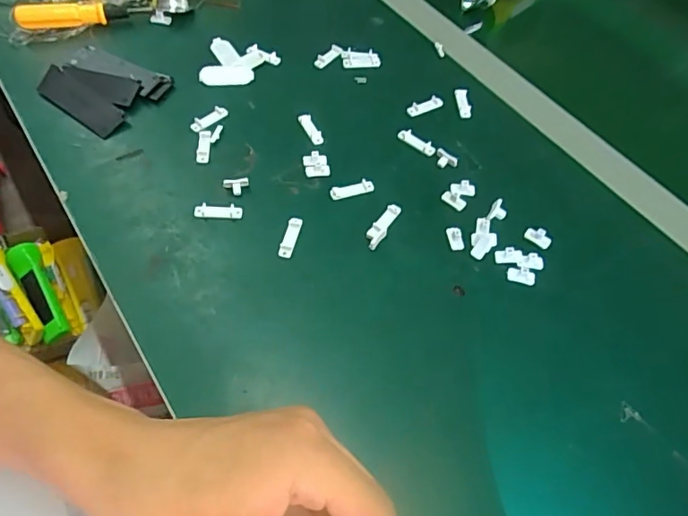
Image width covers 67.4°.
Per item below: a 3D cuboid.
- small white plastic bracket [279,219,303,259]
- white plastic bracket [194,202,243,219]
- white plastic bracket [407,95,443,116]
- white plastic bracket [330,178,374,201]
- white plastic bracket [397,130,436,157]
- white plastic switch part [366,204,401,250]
[{"bbox_3d":[-0.041,-0.017,0.398,0.010,0.005,0.036,13,57,4],"label":"small white plastic bracket"},{"bbox_3d":[-0.099,-0.038,0.405,0.037,0.004,0.012,-3,57,-6],"label":"white plastic bracket"},{"bbox_3d":[0.077,-0.144,0.490,0.038,0.008,0.010,-21,60,-19],"label":"white plastic bracket"},{"bbox_3d":[0.007,-0.058,0.431,0.038,0.004,0.011,-16,59,-14],"label":"white plastic bracket"},{"bbox_3d":[0.065,-0.104,0.463,0.039,0.005,0.013,40,61,21],"label":"white plastic bracket"},{"bbox_3d":[0.030,-0.026,0.410,0.012,0.006,0.047,27,59,13],"label":"white plastic switch part"}]

